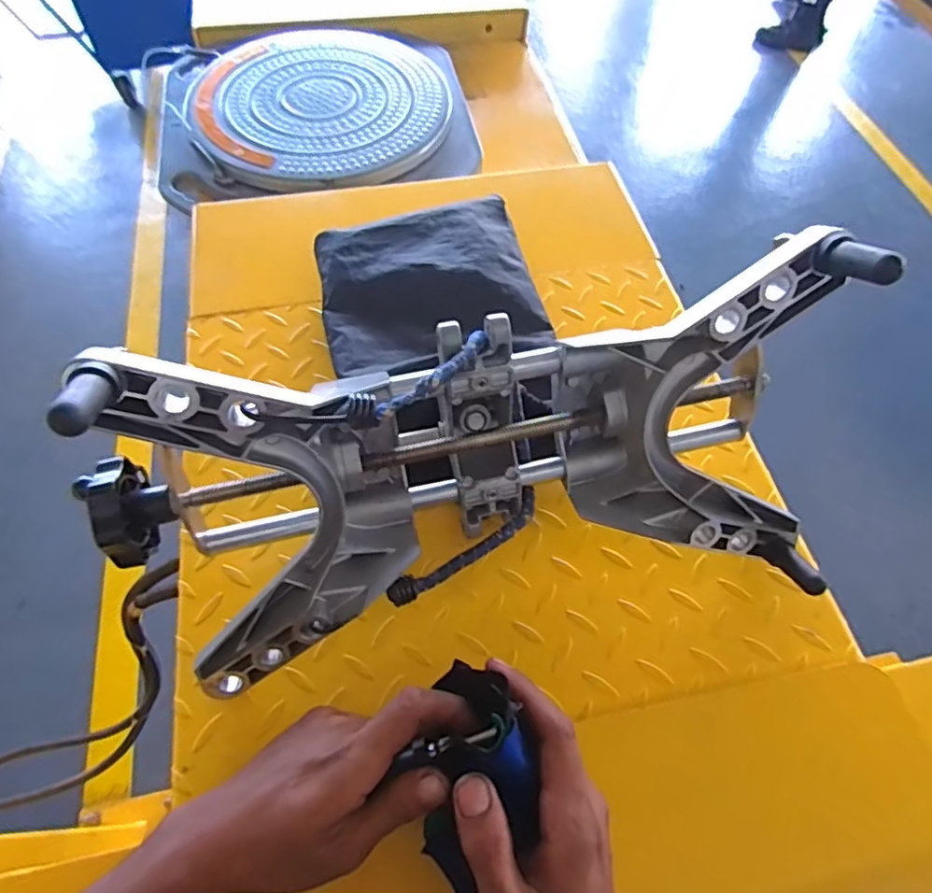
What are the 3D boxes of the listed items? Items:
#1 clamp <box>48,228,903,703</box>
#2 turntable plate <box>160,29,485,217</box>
[{"bbox_3d":[0.008,0.018,0.392,0.466,0.217,0.194,-12,61,-8],"label":"clamp"},{"bbox_3d":[-0.196,-0.456,0.803,0.389,0.036,0.347,-10,61,-8],"label":"turntable plate"}]

